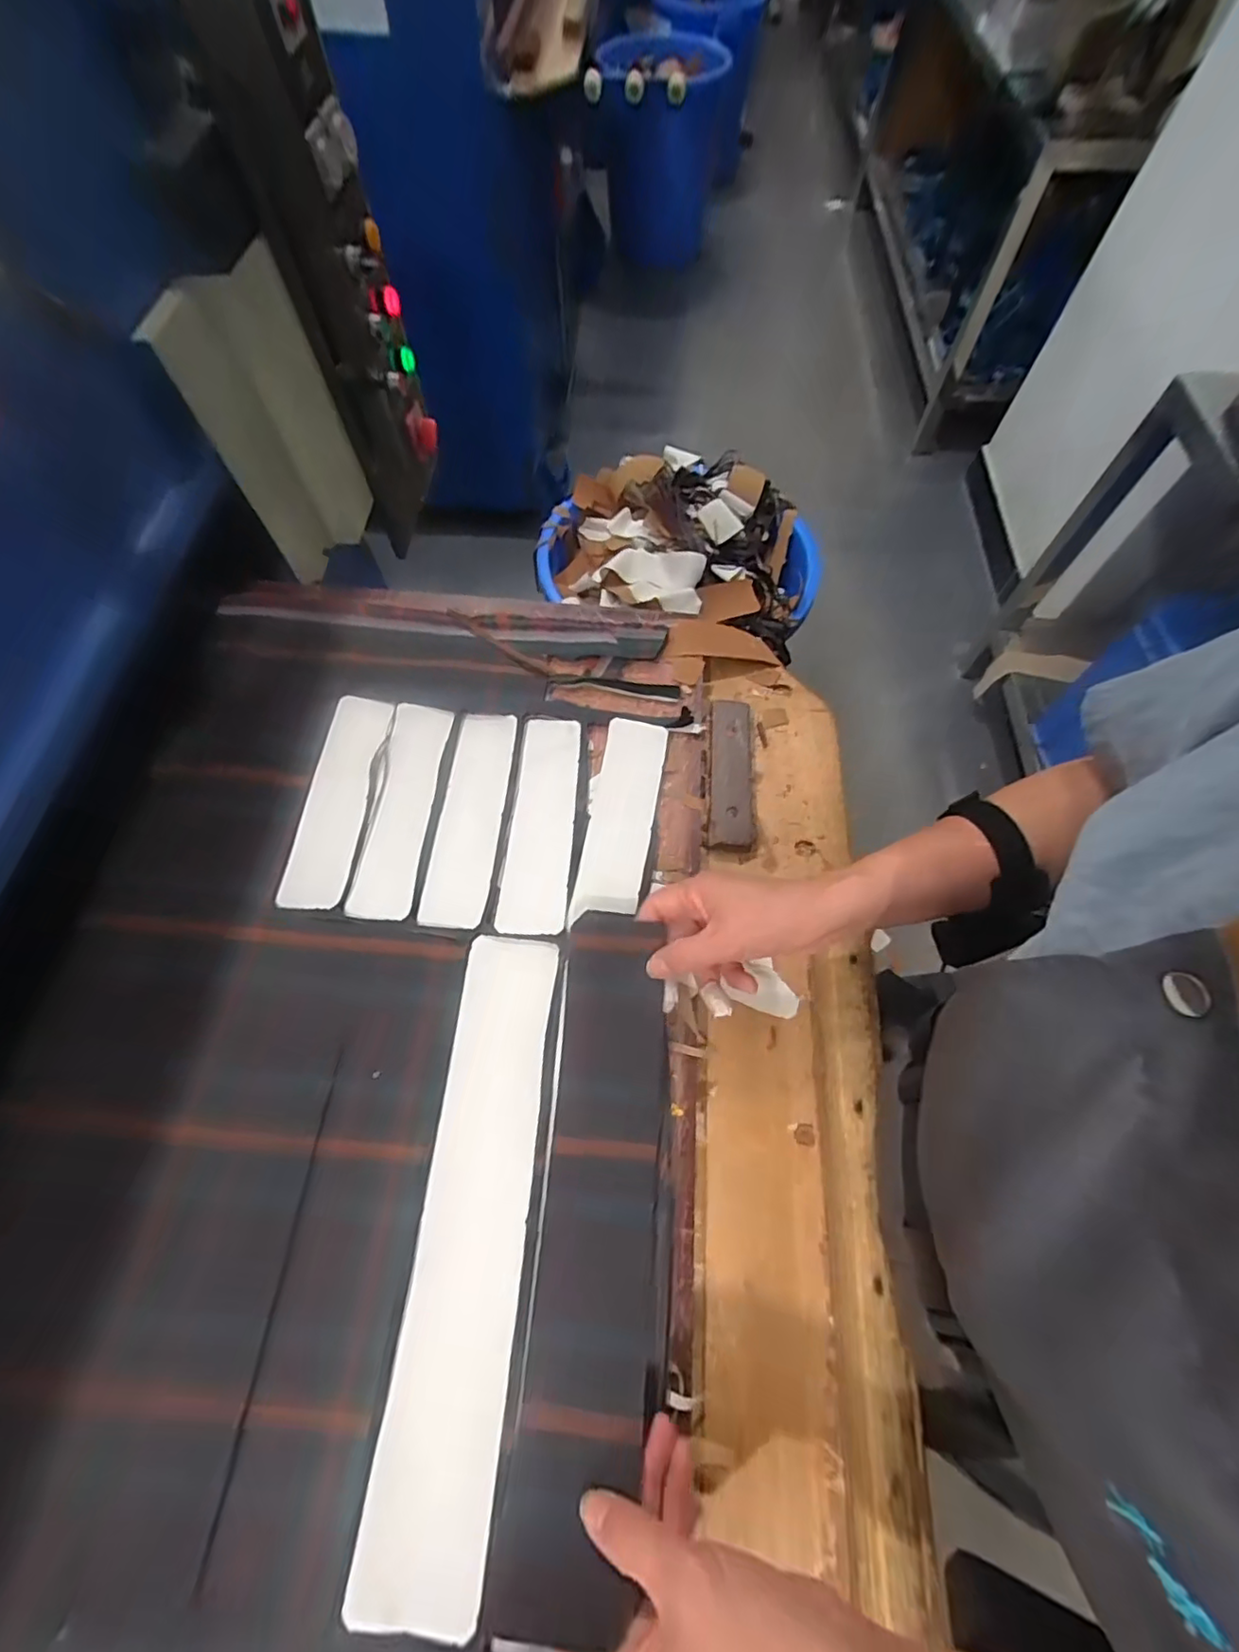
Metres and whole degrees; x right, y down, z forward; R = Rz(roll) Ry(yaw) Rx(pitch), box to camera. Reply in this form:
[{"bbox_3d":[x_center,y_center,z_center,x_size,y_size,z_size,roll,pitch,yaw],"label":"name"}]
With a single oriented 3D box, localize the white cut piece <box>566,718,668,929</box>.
[{"bbox_3d":[0.002,-0.008,0.521,0.054,0.015,0.188,11,68,1],"label":"white cut piece"}]

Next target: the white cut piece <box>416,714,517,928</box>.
[{"bbox_3d":[-0.128,-0.011,0.516,0.053,0.006,0.199,2,67,7],"label":"white cut piece"}]

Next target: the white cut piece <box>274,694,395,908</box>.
[{"bbox_3d":[-0.244,-0.026,0.520,0.053,0.008,0.200,6,67,1],"label":"white cut piece"}]

